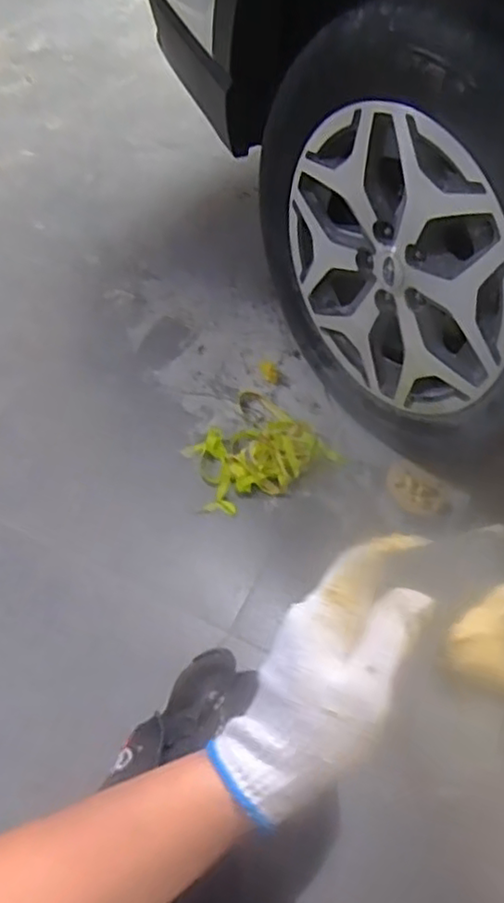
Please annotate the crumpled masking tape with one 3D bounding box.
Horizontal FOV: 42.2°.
[{"bbox_3d":[-0.002,-0.025,1.176,0.237,0.047,0.226,-22,57,-14],"label":"crumpled masking tape"}]

